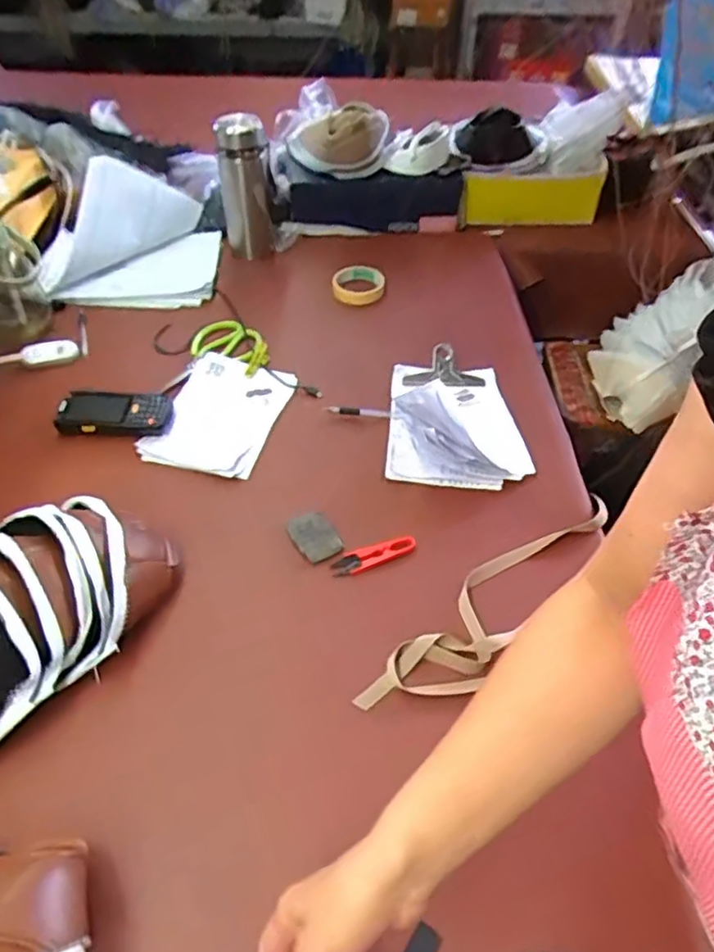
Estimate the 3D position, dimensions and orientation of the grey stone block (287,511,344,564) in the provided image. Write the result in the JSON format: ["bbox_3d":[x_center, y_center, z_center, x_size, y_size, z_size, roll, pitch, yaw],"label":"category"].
[{"bbox_3d":[-0.050,0.069,0.767,0.050,0.005,0.069,-20,50,-20],"label":"grey stone block"}]

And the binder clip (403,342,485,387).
[{"bbox_3d":[0.126,-0.157,0.940,0.115,0.040,0.054,4,47,2],"label":"binder clip"}]

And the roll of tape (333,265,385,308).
[{"bbox_3d":[0.004,-0.323,1.102,0.087,0.028,0.088,1,47,-1],"label":"roll of tape"}]

